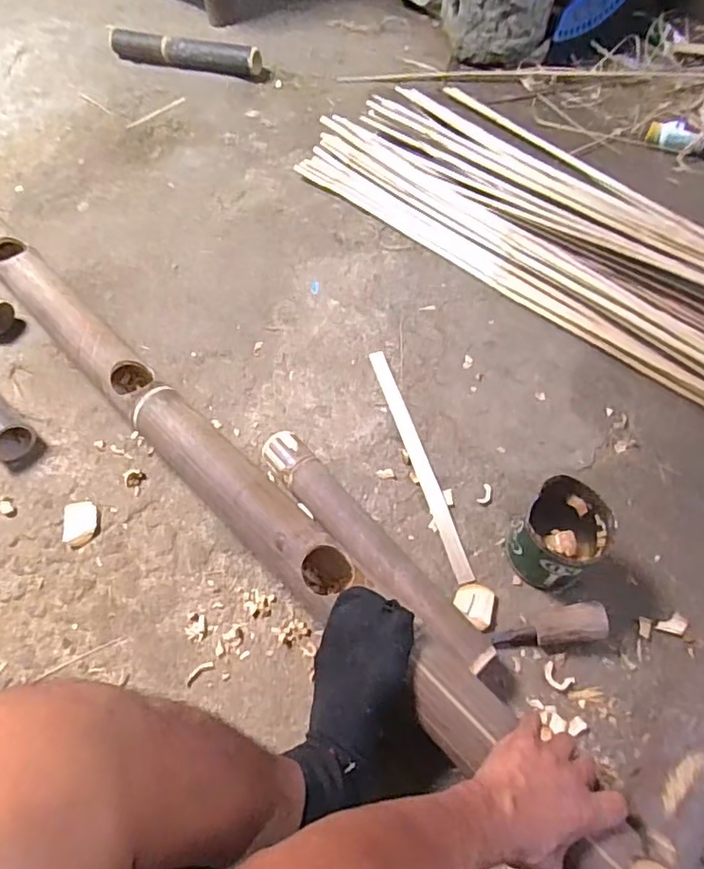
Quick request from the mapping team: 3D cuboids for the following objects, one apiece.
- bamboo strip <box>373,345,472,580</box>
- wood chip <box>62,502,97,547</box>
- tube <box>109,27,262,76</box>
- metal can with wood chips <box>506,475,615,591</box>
[{"bbox_3d":[0.094,0.030,0.819,0.023,0.005,0.391,-15,58,-6],"label":"bamboo strip"},{"bbox_3d":[-0.382,0.124,0.790,0.045,0.006,0.065,-11,57,-3],"label":"wood chip"},{"bbox_3d":[-0.434,-0.978,1.446,0.420,0.072,0.054,12,59,11],"label":"tube"},{"bbox_3d":[0.251,0.125,0.687,0.096,0.104,0.104,-2,57,3],"label":"metal can with wood chips"}]

